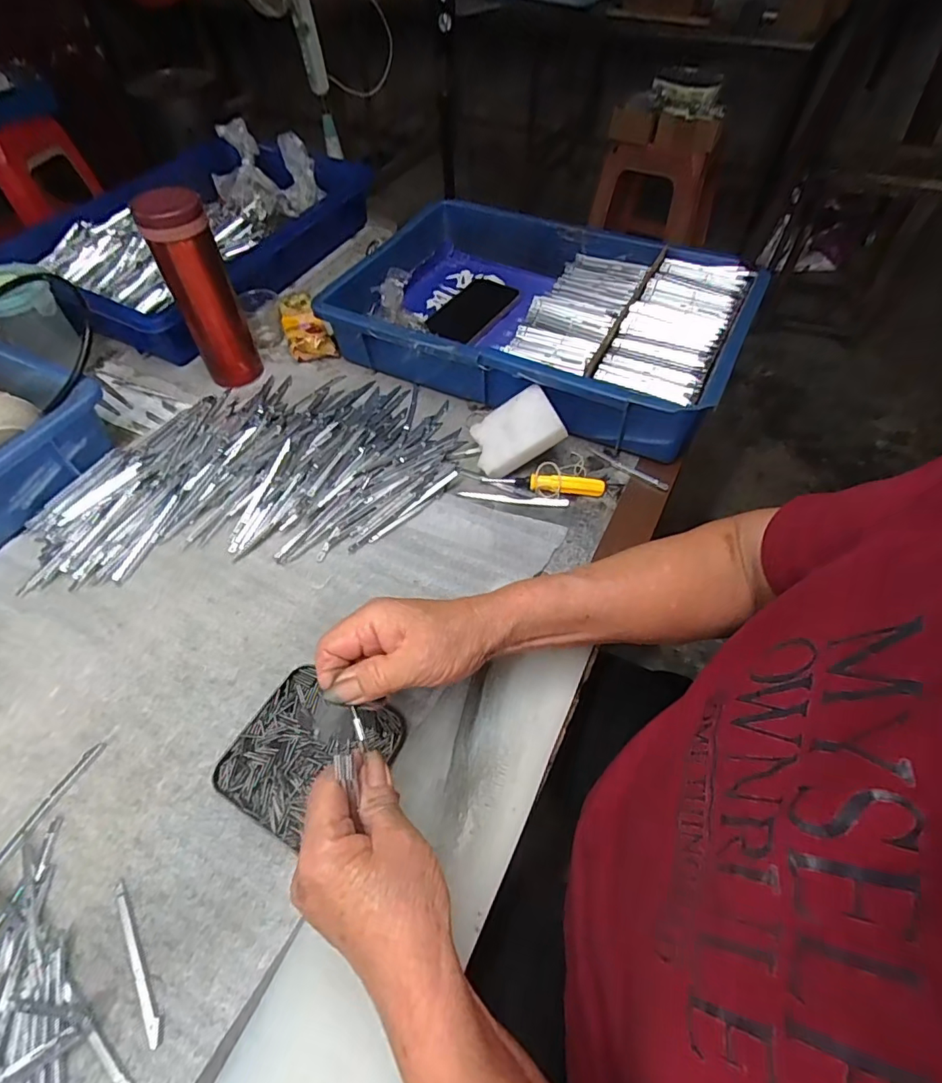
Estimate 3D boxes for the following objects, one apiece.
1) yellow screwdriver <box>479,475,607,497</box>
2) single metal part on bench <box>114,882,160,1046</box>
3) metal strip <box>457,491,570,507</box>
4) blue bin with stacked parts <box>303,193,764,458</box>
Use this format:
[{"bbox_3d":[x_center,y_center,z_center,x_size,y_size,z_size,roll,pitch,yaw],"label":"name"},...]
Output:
[{"bbox_3d":[0.070,-0.056,0.507,0.114,0.019,0.013,6,54,5],"label":"yellow screwdriver"},{"bbox_3d":[-0.197,0.245,0.310,0.007,0.004,0.090,-30,59,-20],"label":"single metal part on bench"},{"bbox_3d":[0.040,-0.041,0.508,0.104,0.004,0.009,5,73,8],"label":"metal strip"},{"bbox_3d":[0.073,-0.258,0.613,0.436,0.096,0.277,24,57,17],"label":"blue bin with stacked parts"}]

